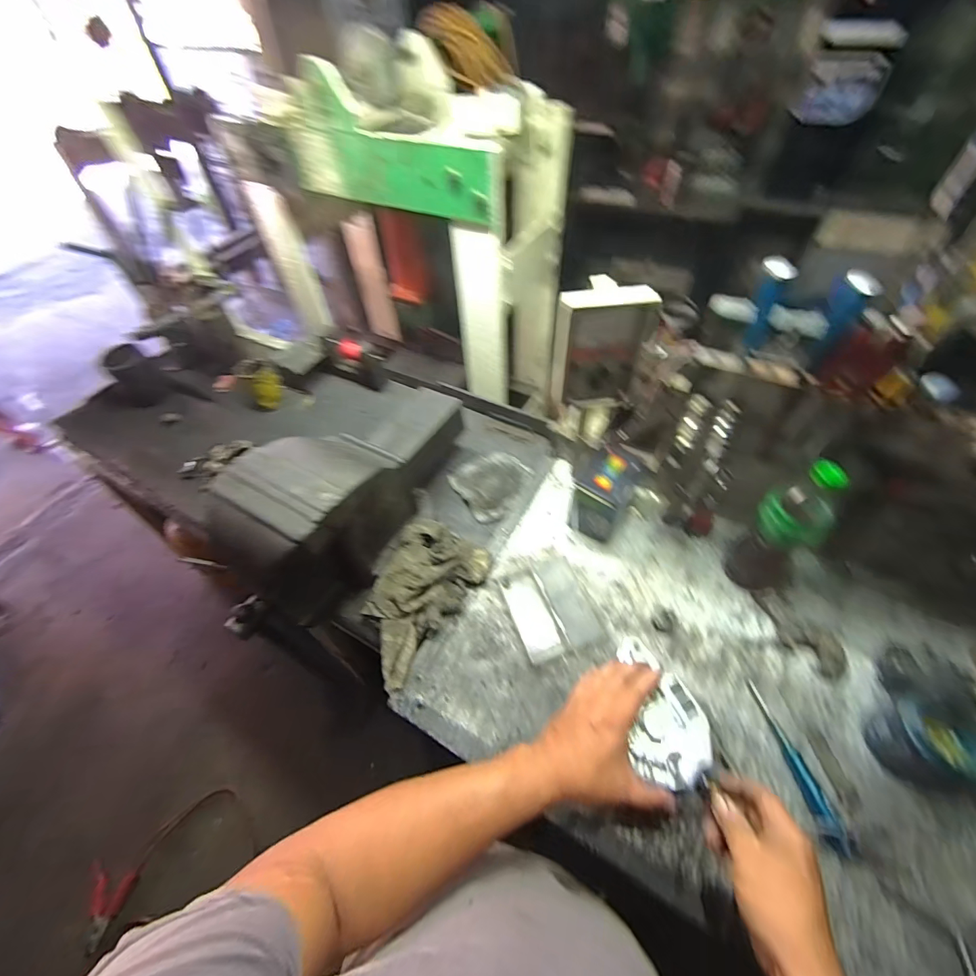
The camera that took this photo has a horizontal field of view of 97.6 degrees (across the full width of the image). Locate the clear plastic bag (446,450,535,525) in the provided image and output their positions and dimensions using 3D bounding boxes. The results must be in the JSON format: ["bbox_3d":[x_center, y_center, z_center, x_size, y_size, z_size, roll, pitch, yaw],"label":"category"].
[{"bbox_3d":[0.016,-0.010,0.948,0.166,0.018,0.169,-28,56,-17],"label":"clear plastic bag"}]

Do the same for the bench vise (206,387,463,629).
[{"bbox_3d":[-0.247,-0.014,0.795,0.197,0.264,0.527,18,55,17],"label":"bench vise"}]

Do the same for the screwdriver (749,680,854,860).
[{"bbox_3d":[0.413,0.367,0.574,0.024,0.022,0.195,-9,52,-3],"label":"screwdriver"}]

